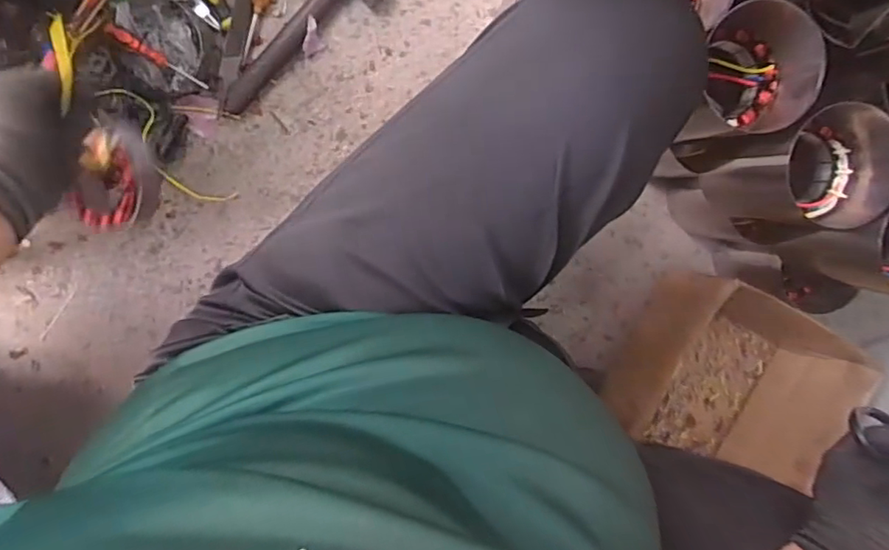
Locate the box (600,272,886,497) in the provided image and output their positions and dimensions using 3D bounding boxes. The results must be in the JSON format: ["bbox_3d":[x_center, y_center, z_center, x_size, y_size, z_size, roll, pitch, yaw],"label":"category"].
[{"bbox_3d":[0.424,0.166,0.835,0.318,0.165,0.267,25,95,-8],"label":"box"}]

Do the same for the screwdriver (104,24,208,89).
[{"bbox_3d":[-0.373,-0.281,0.722,0.140,0.023,0.014,31,94,-8],"label":"screwdriver"}]

